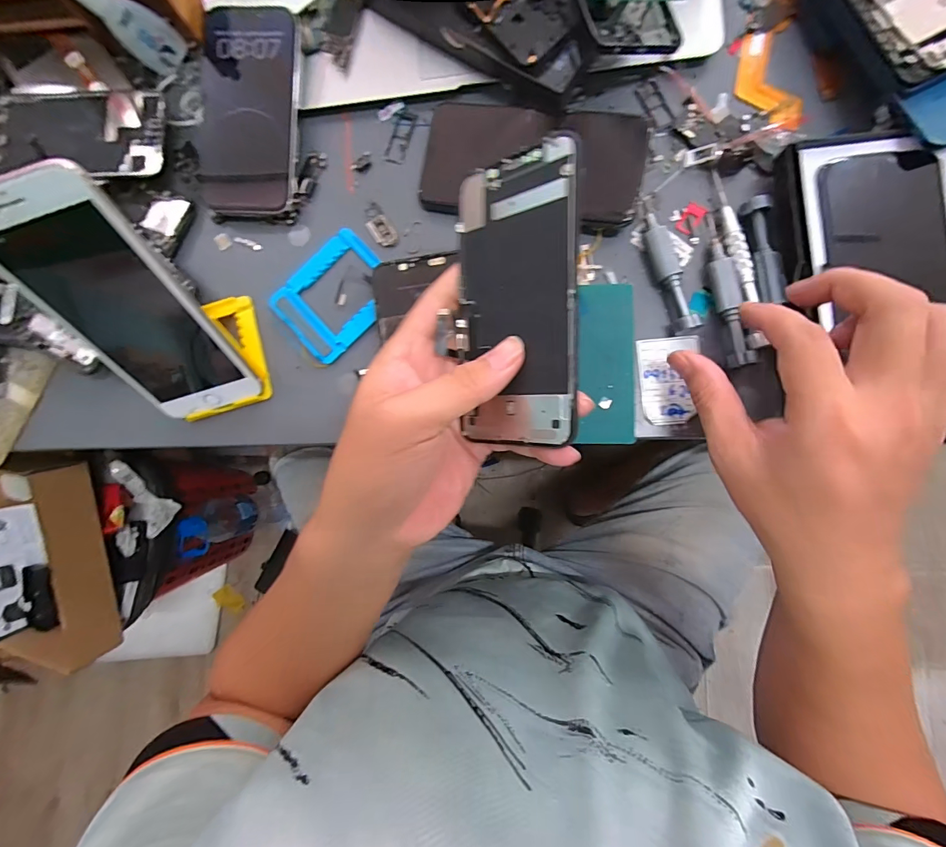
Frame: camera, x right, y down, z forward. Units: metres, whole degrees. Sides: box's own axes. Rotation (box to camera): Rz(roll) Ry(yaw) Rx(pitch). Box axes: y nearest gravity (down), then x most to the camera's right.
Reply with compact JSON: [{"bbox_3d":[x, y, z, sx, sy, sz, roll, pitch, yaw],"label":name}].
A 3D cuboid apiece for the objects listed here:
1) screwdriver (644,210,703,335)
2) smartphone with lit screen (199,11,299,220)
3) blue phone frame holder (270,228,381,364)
[{"bbox_3d":[0.133,-0.102,0.280,0.016,0.017,0.082,-13,84,4],"label":"screwdriver"},{"bbox_3d":[-0.162,-0.228,0.305,0.063,0.014,0.141,5,92,-6],"label":"smartphone with lit screen"},{"bbox_3d":[-0.103,-0.096,0.307,0.083,0.009,0.070,-45,83,1],"label":"blue phone frame holder"}]

